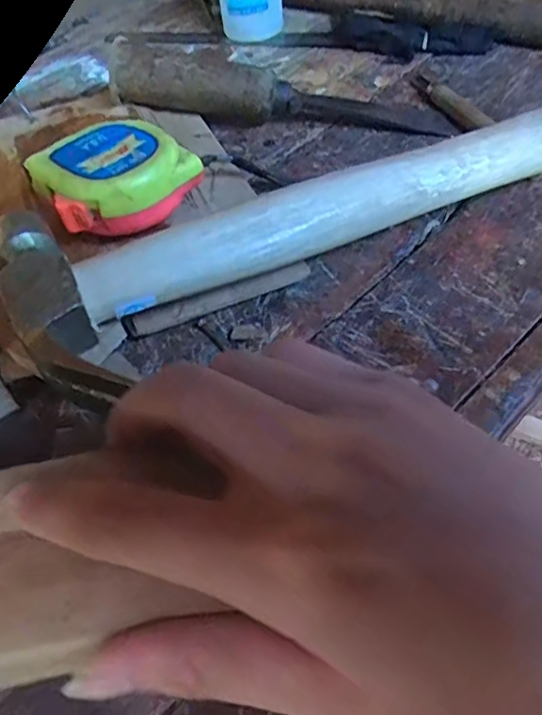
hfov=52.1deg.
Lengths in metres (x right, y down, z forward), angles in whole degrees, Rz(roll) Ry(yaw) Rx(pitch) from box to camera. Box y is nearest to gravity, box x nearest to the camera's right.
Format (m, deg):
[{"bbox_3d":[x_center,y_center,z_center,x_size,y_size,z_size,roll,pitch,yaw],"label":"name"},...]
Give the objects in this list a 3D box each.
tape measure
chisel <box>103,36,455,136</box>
[{"bbox_3d":[-0.077,-0.085,0.284,0.073,0.040,0.065,-34,57,-20],"label":"tape measure"},{"bbox_3d":[0.009,-0.166,0.356,0.214,0.033,0.028,6,52,-8],"label":"chisel"}]

